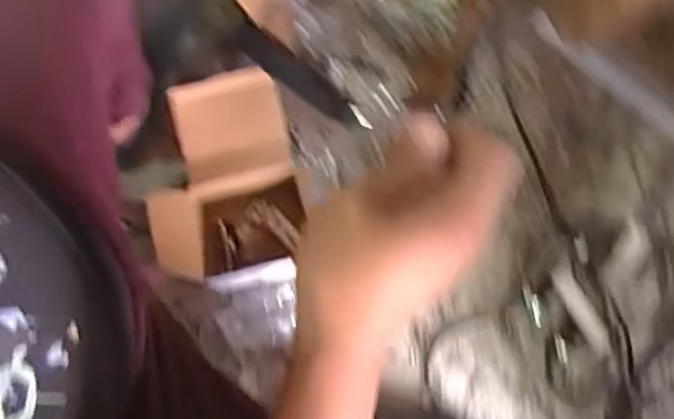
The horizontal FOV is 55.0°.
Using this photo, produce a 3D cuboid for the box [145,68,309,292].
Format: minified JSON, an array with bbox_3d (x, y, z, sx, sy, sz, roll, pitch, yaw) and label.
[{"bbox_3d":[-0.143,-0.031,0.893,0.183,0.135,0.270,-4,78,1],"label":"box"}]

